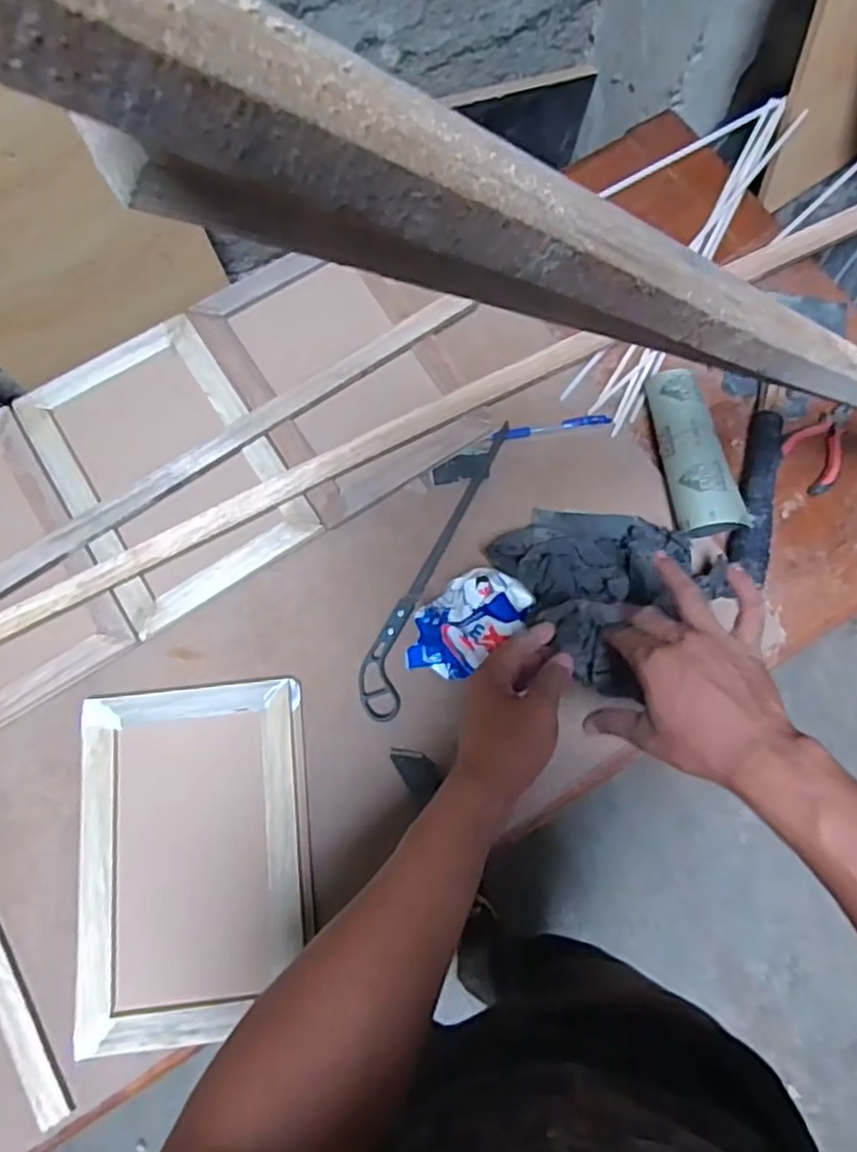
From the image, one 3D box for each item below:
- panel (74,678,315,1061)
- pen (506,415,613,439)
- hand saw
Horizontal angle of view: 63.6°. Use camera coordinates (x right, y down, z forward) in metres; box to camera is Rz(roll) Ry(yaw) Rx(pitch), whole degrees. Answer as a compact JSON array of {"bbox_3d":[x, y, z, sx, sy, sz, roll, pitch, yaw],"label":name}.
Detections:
[{"bbox_3d":[-0.208,0.248,0.617,0.199,0.013,0.295,-5,76,-2],"label":"panel"},{"bbox_3d":[0.130,-0.157,0.724,0.125,0.010,0.012,-8,77,-3],"label":"pen"},{"bbox_3d":[0.003,-0.014,0.694,0.046,0.013,0.322,21,77,4],"label":"hand saw"}]

